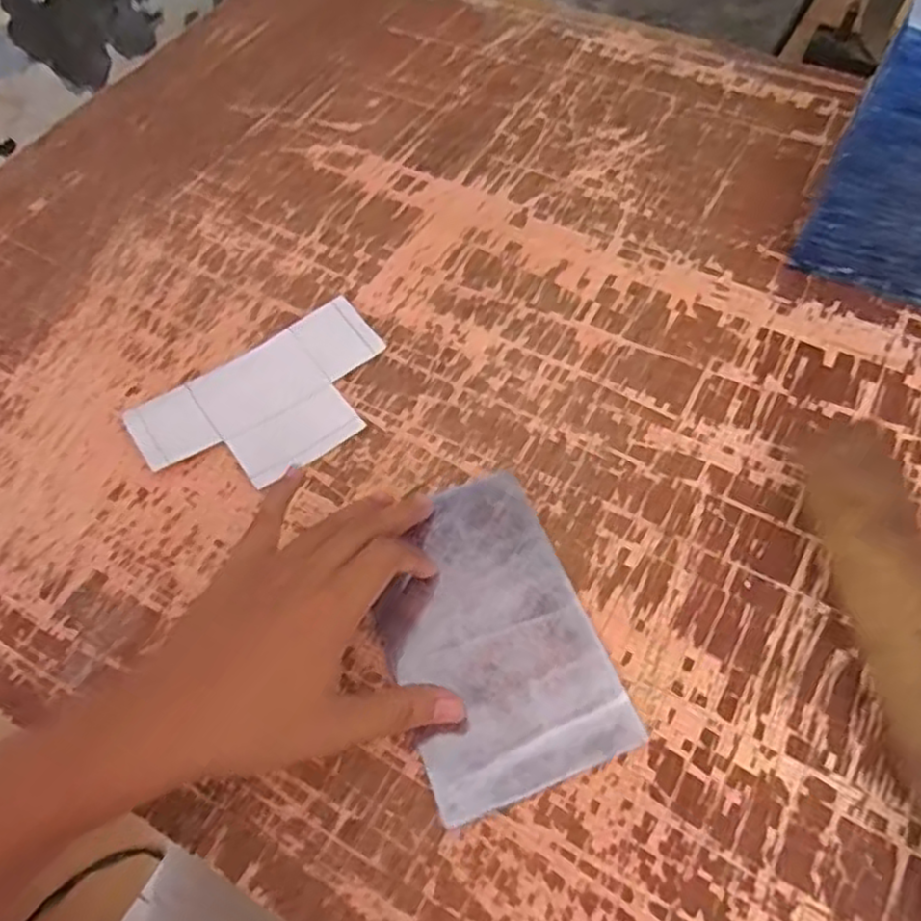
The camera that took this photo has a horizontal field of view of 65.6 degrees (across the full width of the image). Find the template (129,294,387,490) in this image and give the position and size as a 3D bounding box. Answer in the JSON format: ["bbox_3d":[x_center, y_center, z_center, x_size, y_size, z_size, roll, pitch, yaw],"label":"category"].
[{"bbox_3d":[-0.121,-0.038,0.465,0.165,0.006,0.100,-33,63,-17],"label":"template"}]

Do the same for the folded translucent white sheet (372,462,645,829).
[{"bbox_3d":[0.013,0.090,0.387,0.105,0.007,0.167,-20,59,-10],"label":"folded translucent white sheet"}]

